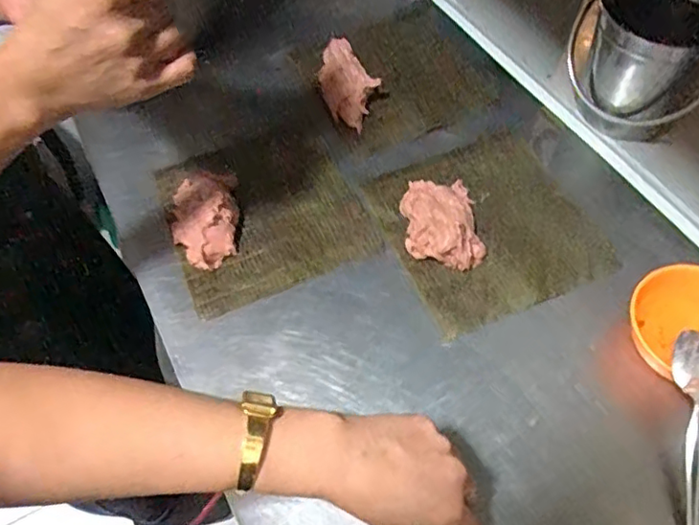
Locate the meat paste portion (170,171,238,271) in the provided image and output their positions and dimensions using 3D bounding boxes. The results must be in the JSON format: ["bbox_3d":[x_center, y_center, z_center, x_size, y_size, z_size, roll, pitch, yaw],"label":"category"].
[{"bbox_3d":[-0.143,-0.045,0.584,0.065,0.033,0.104,-6,57,-2],"label":"meat paste portion"}]

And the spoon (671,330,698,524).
[{"bbox_3d":[0.259,0.135,0.445,0.034,0.015,0.166,7,81,6],"label":"spoon"}]

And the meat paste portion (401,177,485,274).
[{"bbox_3d":[0.089,-0.041,0.572,0.074,0.036,0.101,-5,57,-2],"label":"meat paste portion"}]

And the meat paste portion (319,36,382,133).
[{"bbox_3d":[-0.002,-0.206,0.676,0.060,0.021,0.114,-10,71,-5],"label":"meat paste portion"}]

